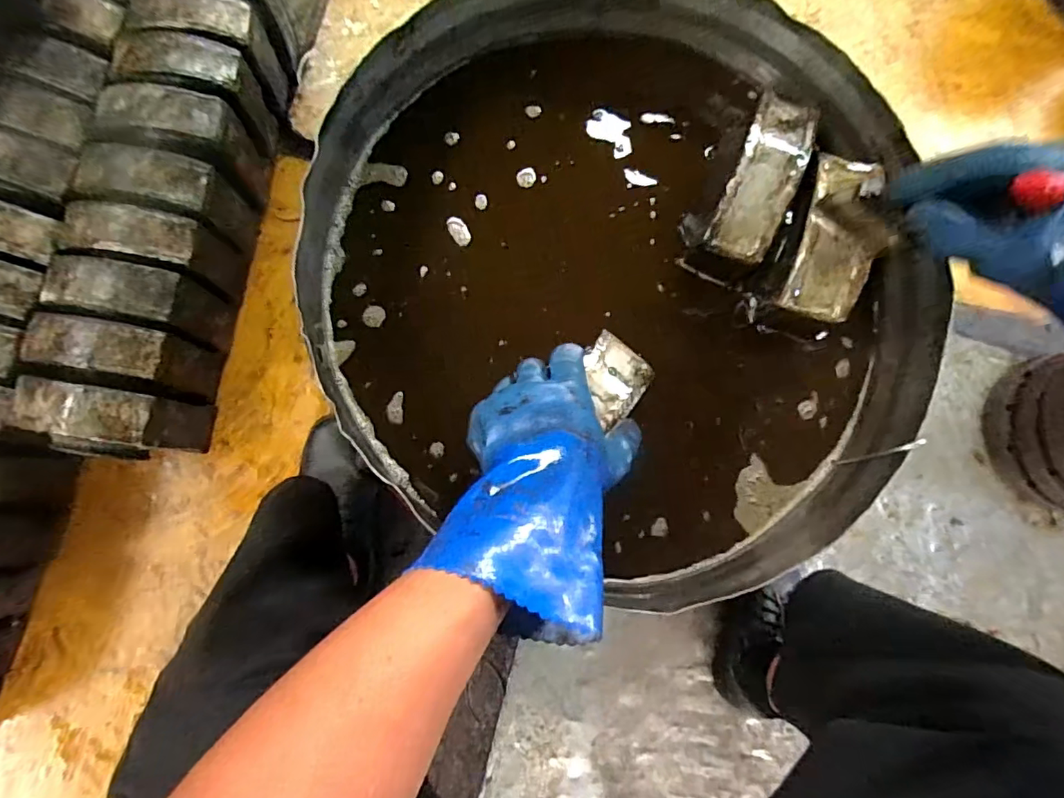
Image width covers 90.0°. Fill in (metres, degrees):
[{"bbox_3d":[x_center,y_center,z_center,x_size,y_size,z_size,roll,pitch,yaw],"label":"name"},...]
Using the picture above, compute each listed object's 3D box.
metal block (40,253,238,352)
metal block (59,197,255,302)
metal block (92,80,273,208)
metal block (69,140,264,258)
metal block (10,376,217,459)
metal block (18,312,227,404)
[{"bbox_3d":[-0.521,-0.124,0.728,0.171,0.165,0.073,8,81,-4],"label":"metal block"},{"bbox_3d":[-0.499,-0.195,0.726,0.178,0.142,0.072,7,81,-4],"label":"metal block"},{"bbox_3d":[-0.487,-0.359,0.752,0.159,0.152,0.080,11,81,-4],"label":"metal block"},{"bbox_3d":[-0.498,-0.269,0.735,0.164,0.150,0.084,8,81,-4],"label":"metal block"},{"bbox_3d":[-0.545,0.035,0.716,0.150,0.194,0.081,7,82,-4],"label":"metal block"},{"bbox_3d":[-0.542,-0.051,0.718,0.150,0.169,0.072,7,82,-4],"label":"metal block"}]

